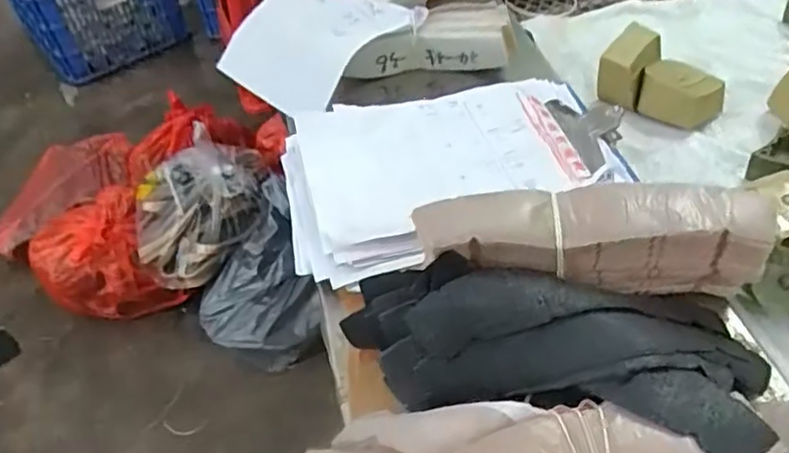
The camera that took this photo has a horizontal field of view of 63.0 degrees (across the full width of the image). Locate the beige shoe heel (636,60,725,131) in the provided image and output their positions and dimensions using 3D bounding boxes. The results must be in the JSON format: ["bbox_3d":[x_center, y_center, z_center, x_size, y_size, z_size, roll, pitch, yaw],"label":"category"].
[{"bbox_3d":[0.231,-0.106,0.521,0.058,0.033,0.049,30,57,30],"label":"beige shoe heel"}]

